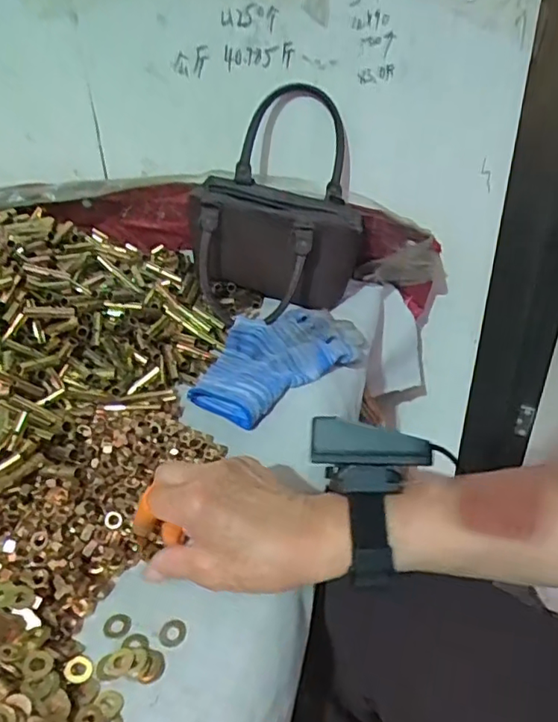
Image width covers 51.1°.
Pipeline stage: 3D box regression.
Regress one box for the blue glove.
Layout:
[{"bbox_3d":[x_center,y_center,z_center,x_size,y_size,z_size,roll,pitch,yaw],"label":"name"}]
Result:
[{"bbox_3d":[0.004,-0.007,0.557,0.187,0.042,0.085,-27,42,-32],"label":"blue glove"}]

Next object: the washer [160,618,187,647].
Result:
[{"bbox_3d":[-0.067,0.170,0.368,0.017,0.004,0.018,-1,34,1],"label":"washer"}]

